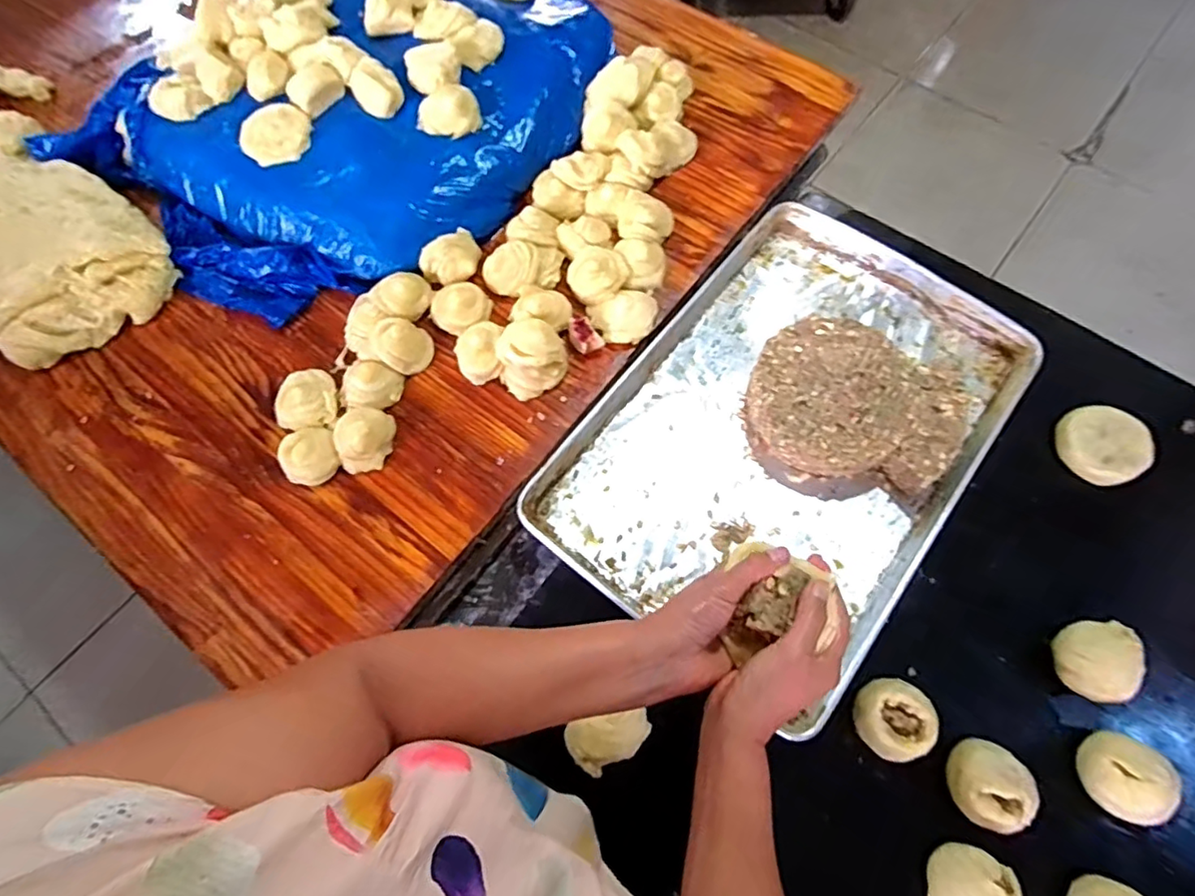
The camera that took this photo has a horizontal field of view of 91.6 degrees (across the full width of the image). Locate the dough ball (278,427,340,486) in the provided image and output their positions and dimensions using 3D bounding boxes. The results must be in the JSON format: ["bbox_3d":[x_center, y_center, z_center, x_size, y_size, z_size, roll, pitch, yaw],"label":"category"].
[{"bbox_3d":[-0.354,0.010,0.717,0.067,0.036,0.071,-1,68,2],"label":"dough ball"}]

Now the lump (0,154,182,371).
[{"bbox_3d":[-0.803,-0.277,0.823,0.376,0.070,0.268,30,72,13],"label":"lump"}]

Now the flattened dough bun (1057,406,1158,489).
[{"bbox_3d":[0.628,-0.005,0.721,0.092,0.024,0.097,-1,68,2],"label":"flattened dough bun"}]

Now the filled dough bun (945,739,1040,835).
[{"bbox_3d":[0.394,0.339,0.585,0.067,0.059,0.078,34,73,14],"label":"filled dough bun"}]

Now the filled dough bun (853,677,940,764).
[{"bbox_3d":[0.309,0.284,0.613,0.072,0.063,0.080,15,69,8],"label":"filled dough bun"}]

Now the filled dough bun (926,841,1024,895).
[{"bbox_3d":[0.358,0.423,0.553,0.061,0.061,0.074,23,71,11],"label":"filled dough bun"}]

